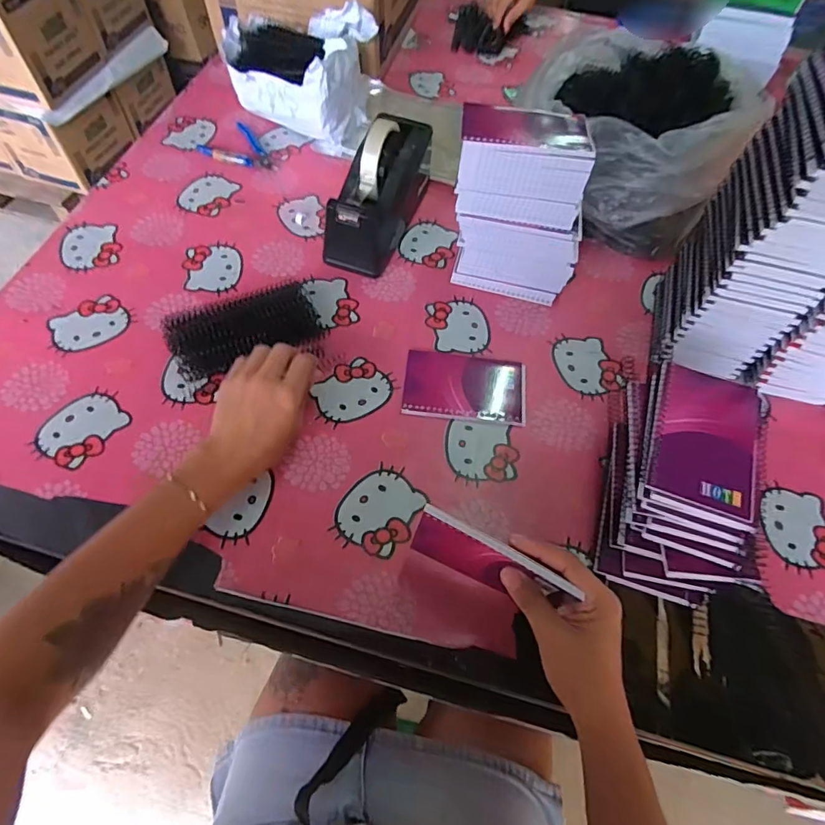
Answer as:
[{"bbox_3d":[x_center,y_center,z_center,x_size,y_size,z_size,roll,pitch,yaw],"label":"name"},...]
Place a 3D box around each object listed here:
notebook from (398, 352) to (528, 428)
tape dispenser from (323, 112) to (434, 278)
[{"bbox_3d":[0.058,-0.029,0.536,0.131,0.014,0.078,7,59,1],"label":"notebook"},{"bbox_3d":[-0.038,-0.274,0.612,0.070,0.118,0.205,22,60,10],"label":"tape dispenser"}]

